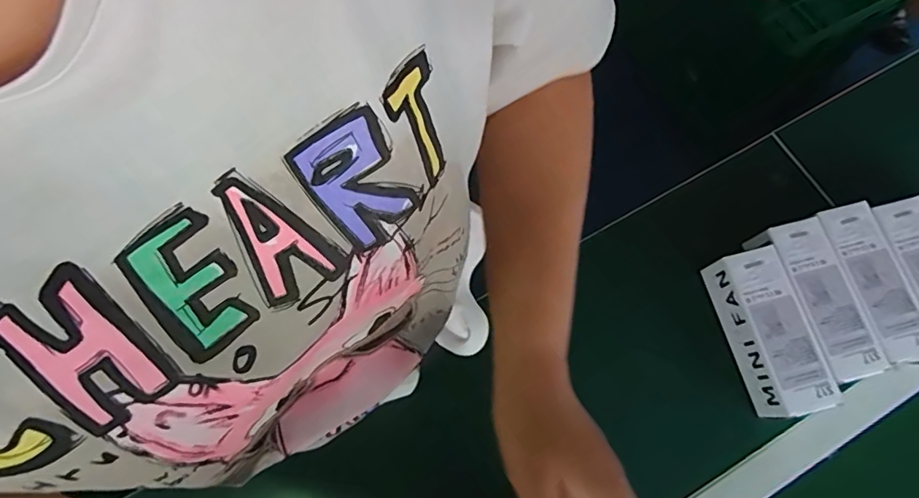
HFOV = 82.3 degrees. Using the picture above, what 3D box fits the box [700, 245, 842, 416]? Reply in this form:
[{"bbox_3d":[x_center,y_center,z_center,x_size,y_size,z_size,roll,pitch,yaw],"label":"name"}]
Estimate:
[{"bbox_3d":[0.334,0.090,0.574,0.068,0.057,0.173,-13,72,-5],"label":"box"}]

